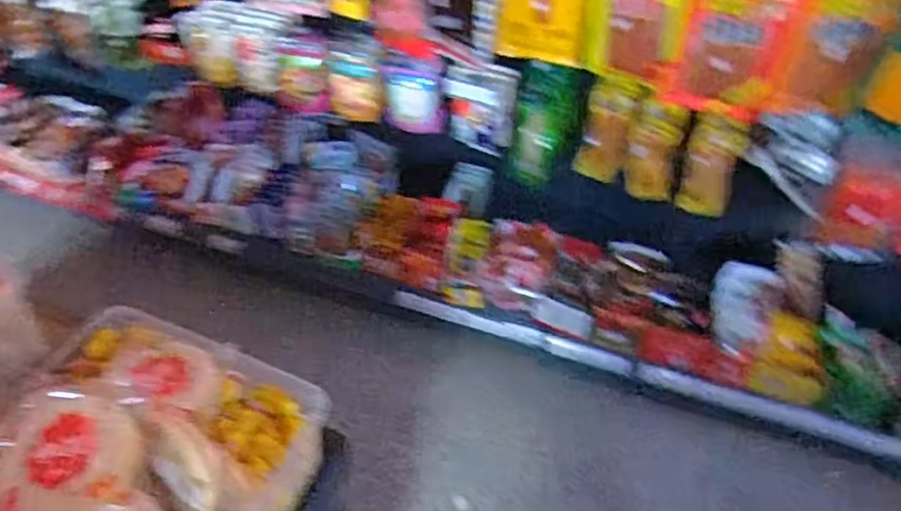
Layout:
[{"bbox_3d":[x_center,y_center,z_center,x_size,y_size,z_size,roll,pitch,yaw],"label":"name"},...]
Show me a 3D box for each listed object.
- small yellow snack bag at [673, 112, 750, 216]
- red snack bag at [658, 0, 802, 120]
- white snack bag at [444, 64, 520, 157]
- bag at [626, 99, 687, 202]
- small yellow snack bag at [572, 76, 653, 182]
[{"bbox_3d":[0.516,-0.179,1.348,0.112,0.233,0.044,-2,48,-1],"label":"small yellow snack bag"},{"bbox_3d":[0.480,-0.381,1.122,0.166,0.308,0.055,13,49,12],"label":"red snack bag"},{"bbox_3d":[0.064,-0.318,1.405,0.148,0.182,0.066,6,48,6],"label":"white snack bag"},{"bbox_3d":[0.411,-0.208,1.346,0.098,0.223,0.023,9,48,8],"label":"bag"},{"bbox_3d":[0.325,-0.255,1.371,0.027,0.242,0.116,-36,57,-28],"label":"small yellow snack bag"}]

